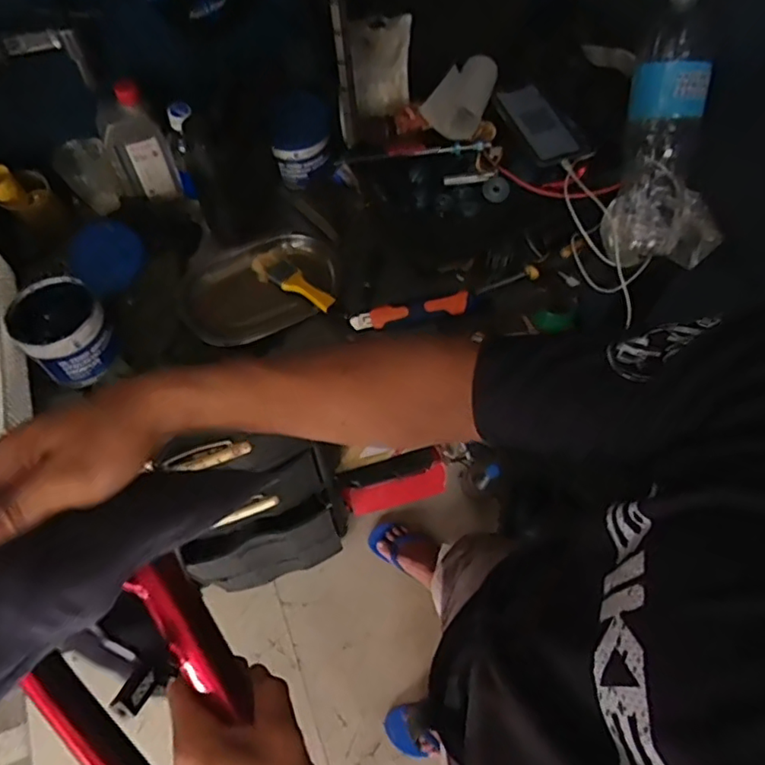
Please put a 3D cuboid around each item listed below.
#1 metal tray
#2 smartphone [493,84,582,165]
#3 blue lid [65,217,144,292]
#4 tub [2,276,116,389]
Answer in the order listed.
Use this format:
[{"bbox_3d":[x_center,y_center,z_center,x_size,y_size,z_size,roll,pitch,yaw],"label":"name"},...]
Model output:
[{"bbox_3d":[-0.163,-0.123,0.790,0.204,0.034,0.144,-17,63,-9],"label":"metal tray"},{"bbox_3d":[0.215,-0.365,0.824,0.071,0.015,0.139,-27,74,-9],"label":"smartphone"},{"bbox_3d":[-0.385,-0.178,0.822,0.100,0.018,0.096,0,96,-1],"label":"blue lid"},{"bbox_3d":[-0.384,-0.064,0.710,0.120,0.074,0.102,29,65,15],"label":"tub"}]

